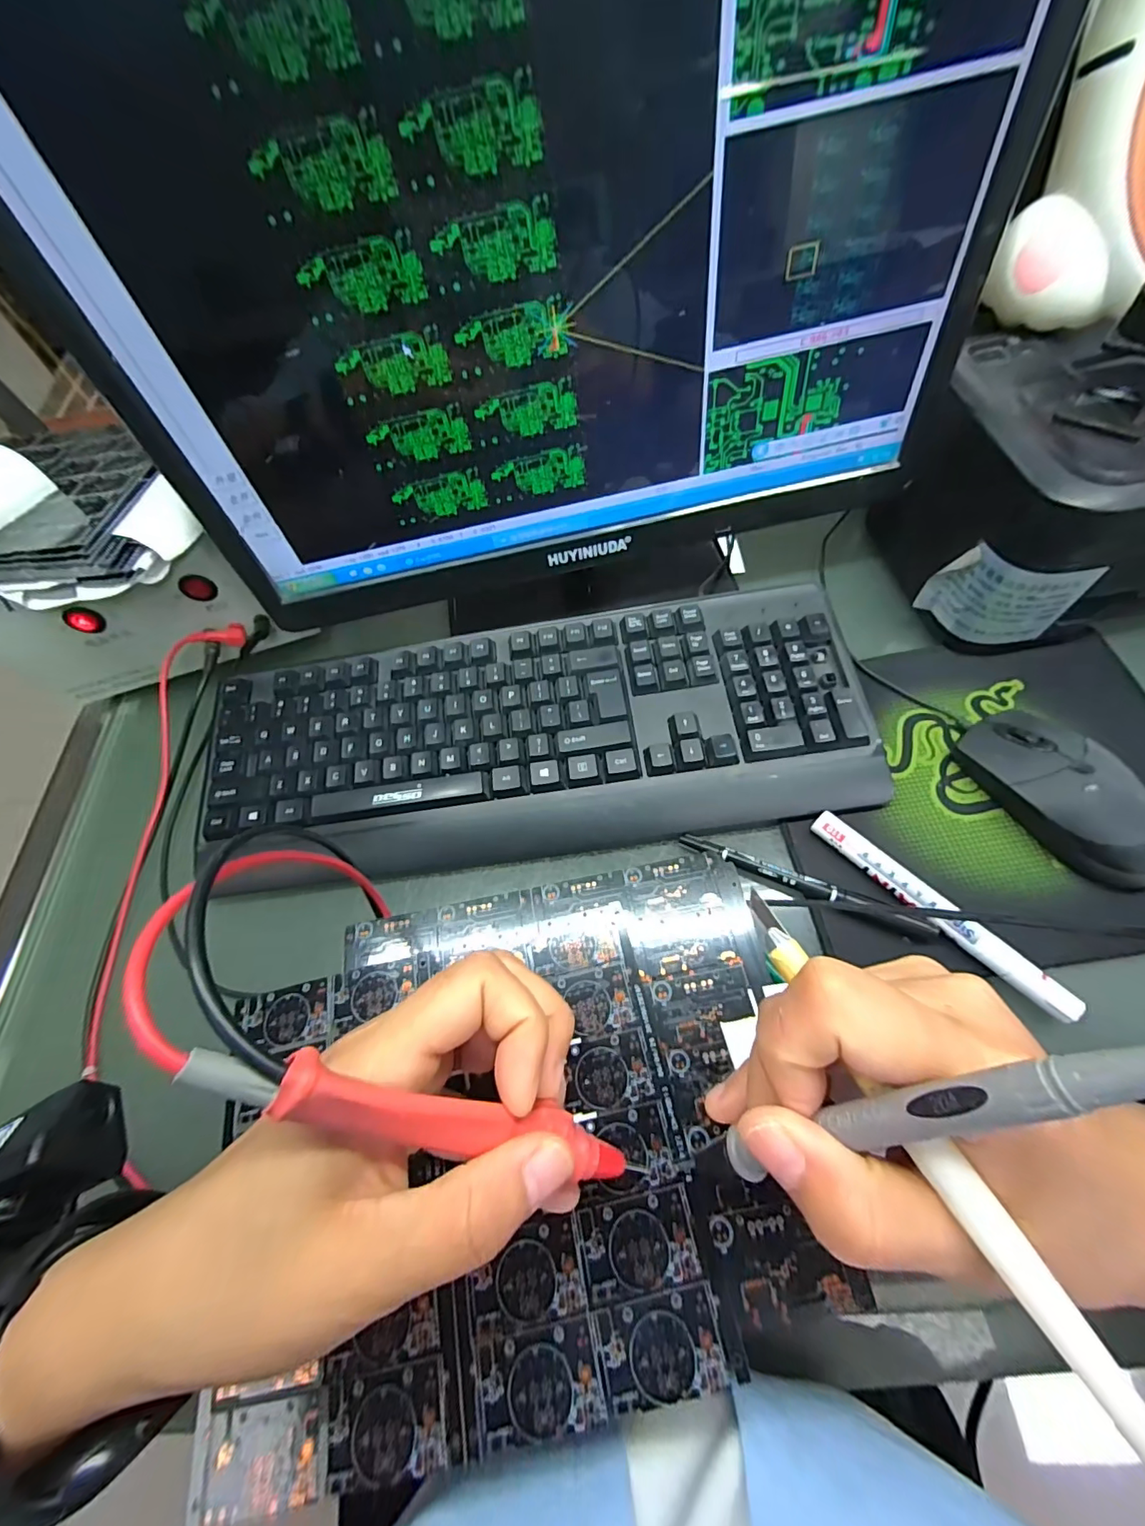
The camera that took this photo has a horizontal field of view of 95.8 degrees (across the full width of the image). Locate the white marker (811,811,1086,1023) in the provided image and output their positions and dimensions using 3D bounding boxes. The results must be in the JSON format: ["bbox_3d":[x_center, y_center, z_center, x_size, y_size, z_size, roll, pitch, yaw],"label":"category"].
[{"bbox_3d":[0.194,0.078,0.279,0.014,0.015,0.142,-41,66,-14],"label":"white marker"}]

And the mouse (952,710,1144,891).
[{"bbox_3d":[0.280,0.018,0.292,0.054,0.038,0.113,-27,70,-4],"label":"mouse"}]

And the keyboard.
[{"bbox_3d":[-0.029,-0.024,0.335,0.419,0.025,0.158,-8,65,-1],"label":"keyboard"}]

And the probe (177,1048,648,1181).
[{"bbox_3d":[-0.029,0.100,0.144,0.144,0.017,0.016,30,64,-24],"label":"probe"}]

